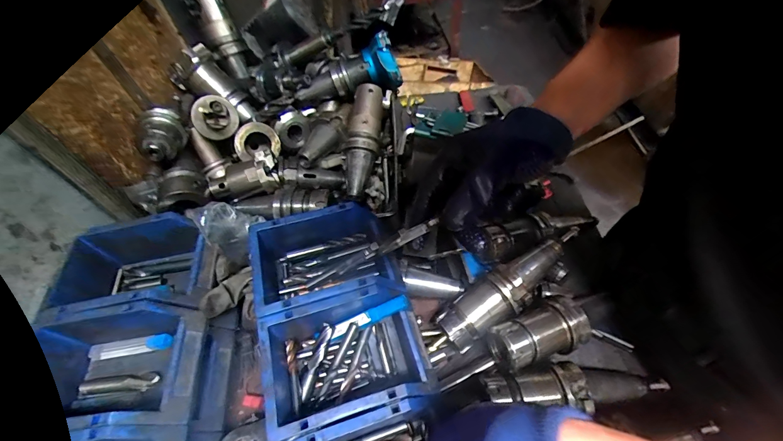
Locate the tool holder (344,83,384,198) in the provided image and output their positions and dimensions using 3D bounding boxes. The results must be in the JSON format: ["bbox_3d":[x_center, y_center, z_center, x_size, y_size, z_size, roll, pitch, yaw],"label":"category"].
[{"bbox_3d":[-0.043,-0.118,0.532,0.051,0.049,0.175,5,76,8],"label":"tool holder"}]

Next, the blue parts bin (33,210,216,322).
[{"bbox_3d":[-0.285,0.063,0.408,0.152,0.072,0.107,-10,54,-2],"label":"blue parts bin"}]

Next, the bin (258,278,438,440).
[{"bbox_3d":[-0.041,0.135,0.352,0.144,0.079,0.103,-17,55,-8],"label":"bin"}]

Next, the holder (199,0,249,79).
[{"bbox_3d":[-0.294,-0.325,0.627,0.053,0.150,0.042,-24,56,-12],"label":"holder"}]

